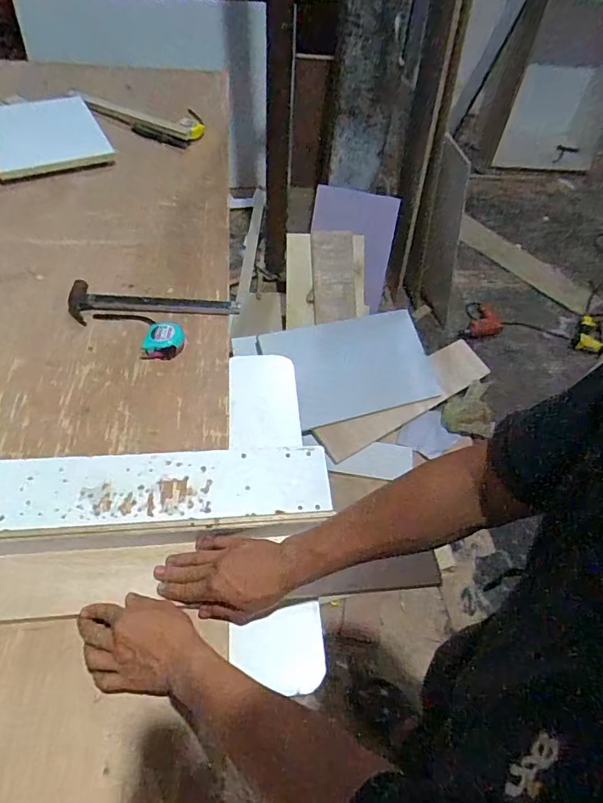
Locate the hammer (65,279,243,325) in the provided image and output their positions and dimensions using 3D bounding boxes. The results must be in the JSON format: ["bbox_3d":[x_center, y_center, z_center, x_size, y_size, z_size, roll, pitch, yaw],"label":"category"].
[{"bbox_3d":[-0.276,-0.186,0.916,0.310,0.026,0.078,2,53,-4],"label":"hammer"}]

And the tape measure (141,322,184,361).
[{"bbox_3d":[-0.246,-0.111,0.864,0.070,0.030,0.064,-3,54,-8],"label":"tape measure"}]

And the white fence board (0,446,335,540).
[{"bbox_3d":[-0.523,0.132,0.638,1.131,0.039,0.135,-2,53,-7],"label":"white fence board"}]

